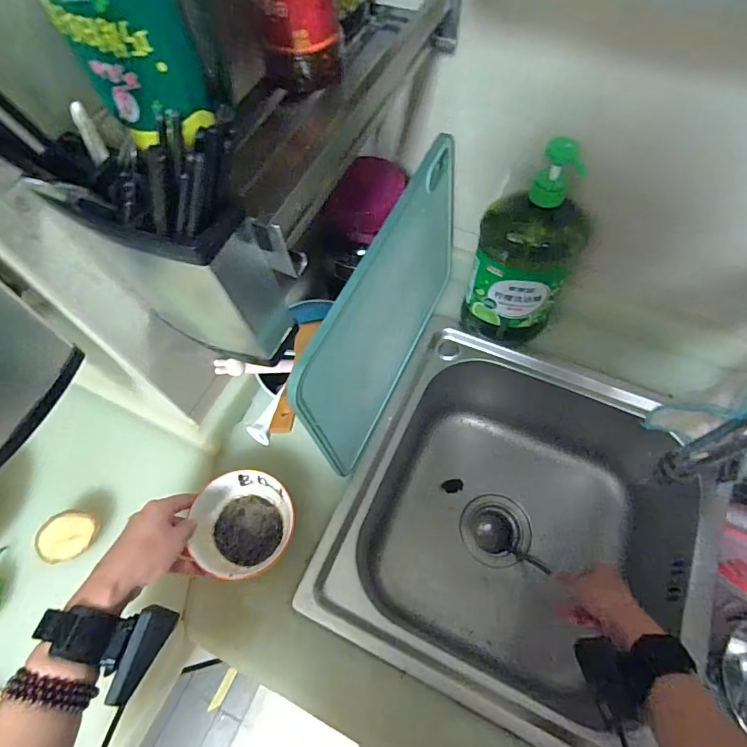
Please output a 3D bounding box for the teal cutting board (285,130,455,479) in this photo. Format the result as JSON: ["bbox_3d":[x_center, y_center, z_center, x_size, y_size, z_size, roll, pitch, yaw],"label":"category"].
[{"bbox_3d":[0.024,-0.070,0.530,0.009,0.248,0.362,19,64,18],"label":"teal cutting board"}]

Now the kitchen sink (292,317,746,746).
[{"bbox_3d":[0.333,0.269,0.607,0.715,0.262,0.417,22,66,14],"label":"kitchen sink"}]

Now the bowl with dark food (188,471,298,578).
[{"bbox_3d":[-0.148,0.165,0.512,0.104,0.058,0.108,-1,62,3],"label":"bowl with dark food"}]

